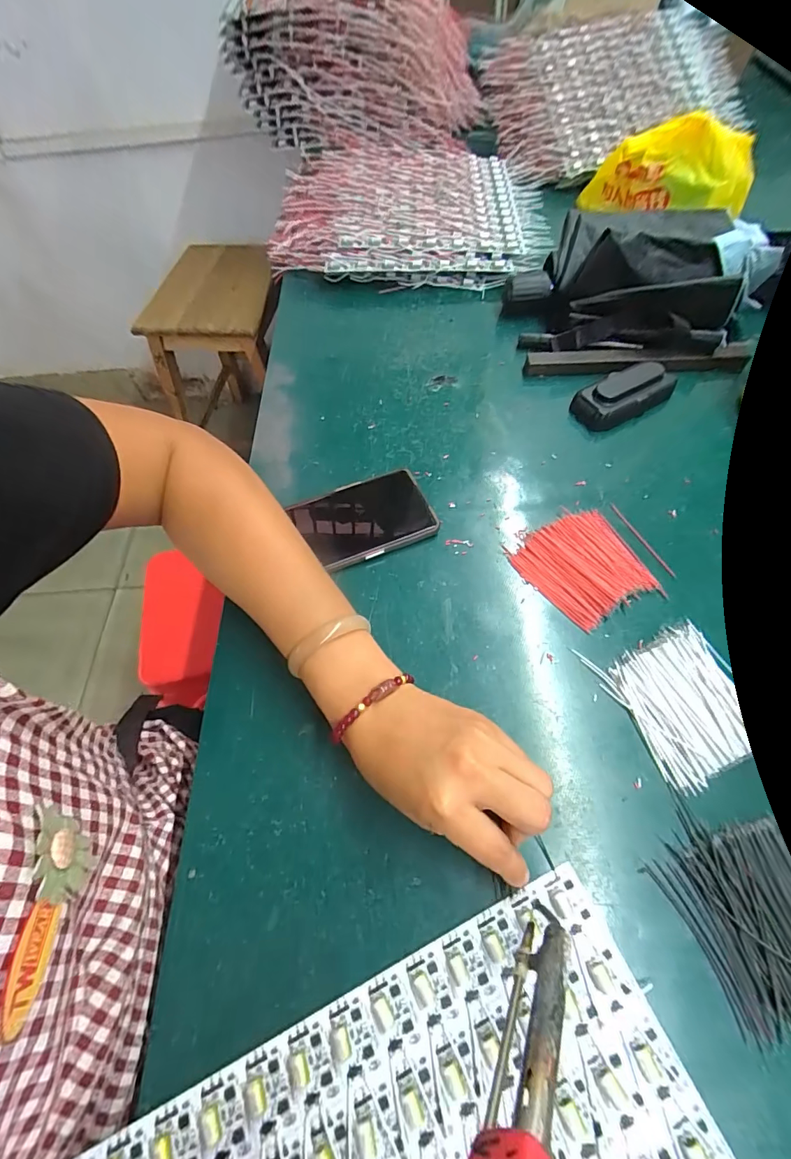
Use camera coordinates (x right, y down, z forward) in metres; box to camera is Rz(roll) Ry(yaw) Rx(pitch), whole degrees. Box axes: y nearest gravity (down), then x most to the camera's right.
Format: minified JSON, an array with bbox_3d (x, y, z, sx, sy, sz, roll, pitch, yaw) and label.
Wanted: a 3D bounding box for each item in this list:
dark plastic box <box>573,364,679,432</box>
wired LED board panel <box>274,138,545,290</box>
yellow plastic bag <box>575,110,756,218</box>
[{"bbox_3d":[0.234,-0.187,0.451,0.104,0.030,0.044,-23,63,-12],"label":"dark plastic box"},{"bbox_3d":[0.017,-0.520,0.620,0.378,0.047,0.273,7,75,0],"label":"wired LED board panel"},{"bbox_3d":[0.351,-0.527,0.573,0.203,0.103,0.056,22,63,13],"label":"yellow plastic bag"}]

